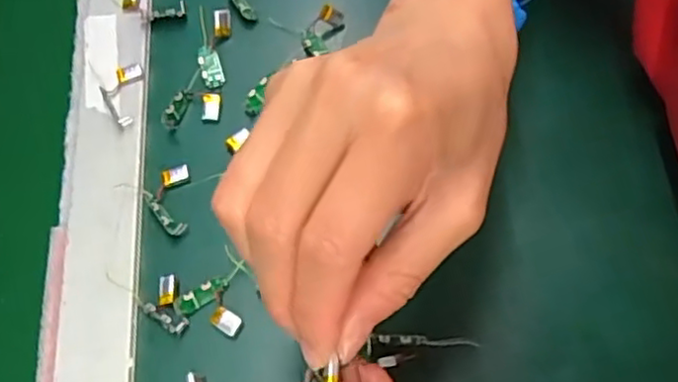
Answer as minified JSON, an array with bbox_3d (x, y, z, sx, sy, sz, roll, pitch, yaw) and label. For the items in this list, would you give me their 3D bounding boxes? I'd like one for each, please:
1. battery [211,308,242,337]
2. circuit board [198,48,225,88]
[{"bbox_3d":[-0.057,0.064,0.344,0.015,0.004,0.010,28,70,14],"label":"battery"},{"bbox_3d":[-0.077,-0.076,0.411,0.012,0.006,0.030,-18,66,-5],"label":"circuit board"}]

